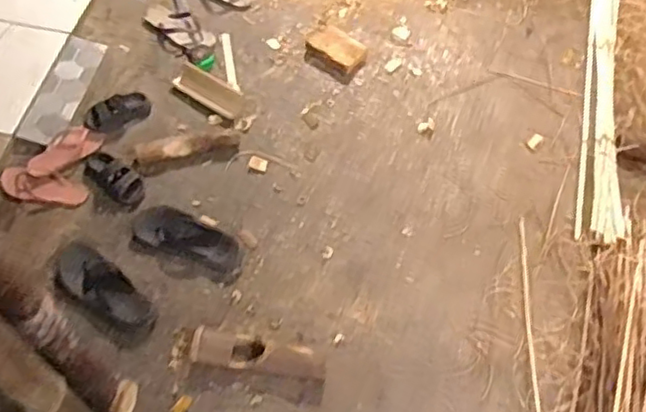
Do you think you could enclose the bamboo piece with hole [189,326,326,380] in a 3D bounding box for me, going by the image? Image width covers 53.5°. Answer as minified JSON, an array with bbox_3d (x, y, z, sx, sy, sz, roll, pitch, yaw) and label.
[{"bbox_3d":[-0.146,0.332,1.459,0.312,0.065,0.094,6,58,3],"label":"bamboo piece with hole"}]

